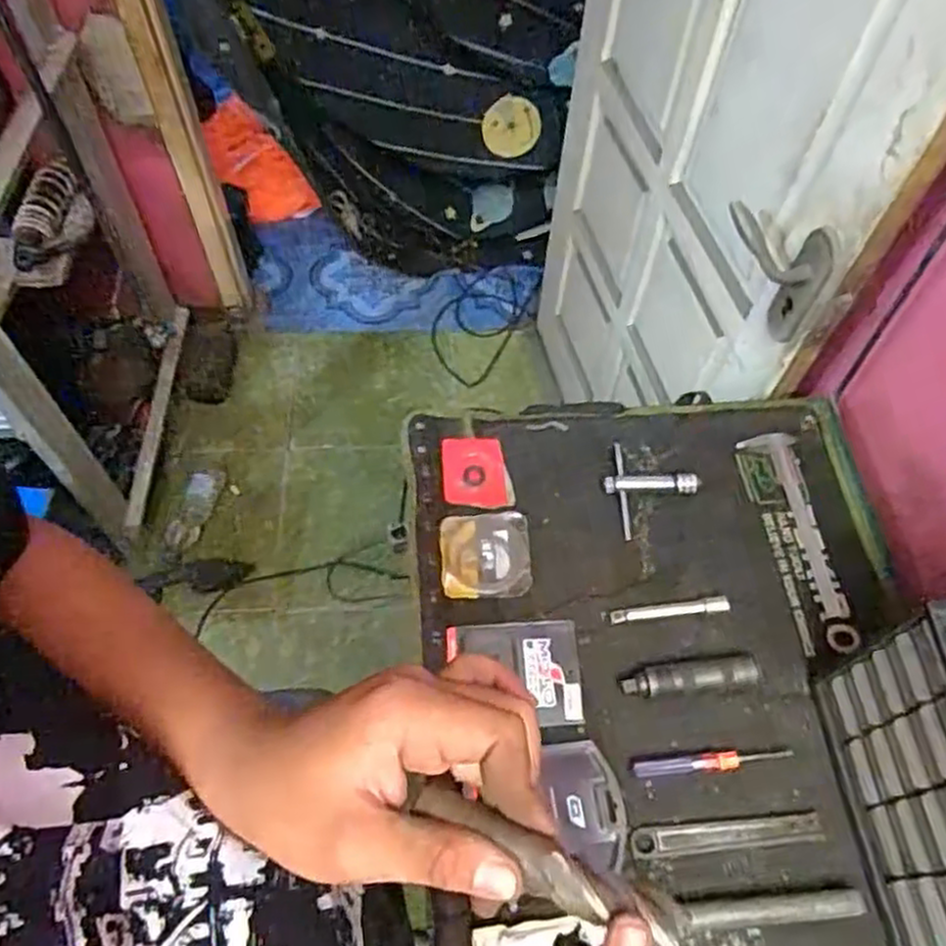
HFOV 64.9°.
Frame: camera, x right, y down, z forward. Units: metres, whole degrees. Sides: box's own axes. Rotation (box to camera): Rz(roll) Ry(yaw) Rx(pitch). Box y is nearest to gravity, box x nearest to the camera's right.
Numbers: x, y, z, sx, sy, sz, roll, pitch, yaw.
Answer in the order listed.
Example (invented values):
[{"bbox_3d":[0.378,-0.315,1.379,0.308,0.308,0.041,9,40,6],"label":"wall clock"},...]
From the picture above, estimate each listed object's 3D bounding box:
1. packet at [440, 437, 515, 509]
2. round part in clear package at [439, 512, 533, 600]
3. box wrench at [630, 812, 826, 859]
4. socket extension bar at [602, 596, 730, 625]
[{"bbox_3d":[0.004,-0.002,0.849,0.078,0.006,0.092,-4,59,-4],"label":"packet"},{"bbox_3d":[0.014,0.087,0.796,0.095,0.011,0.093,-3,59,-4],"label":"round part in clear package"},{"bbox_3d":[0.227,0.324,0.666,0.172,0.005,0.024,-3,59,-4],"label":"box wrench"},{"bbox_3d":[0.199,0.141,0.765,0.128,0.010,0.016,-4,59,-4],"label":"socket extension bar"}]

